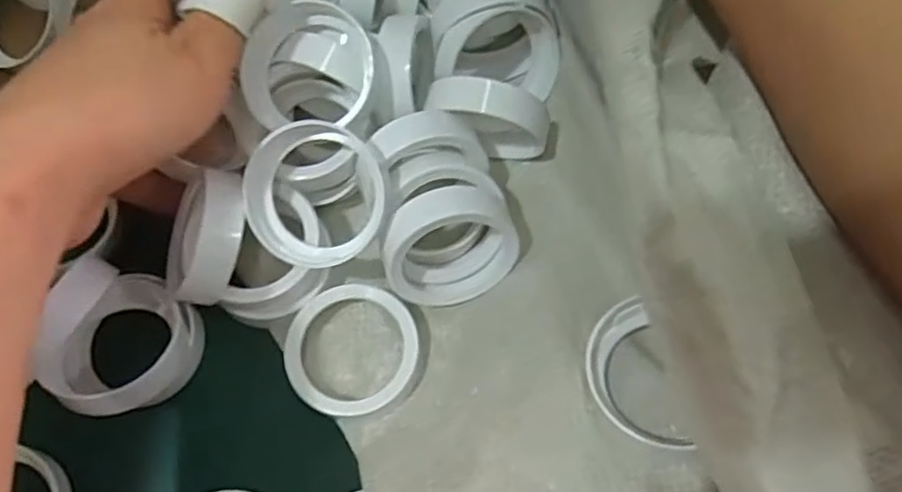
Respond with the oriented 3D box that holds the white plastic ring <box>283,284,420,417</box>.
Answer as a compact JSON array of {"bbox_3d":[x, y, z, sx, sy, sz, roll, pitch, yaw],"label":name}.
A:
[{"bbox_3d":[-0.039,0.042,0.276,0.052,0.016,0.052,0,69,0],"label":"white plastic ring"}]

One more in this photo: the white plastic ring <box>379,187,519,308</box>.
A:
[{"bbox_3d":[-0.002,0.003,0.273,0.051,0.050,0.020,-44,41,5],"label":"white plastic ring"}]

